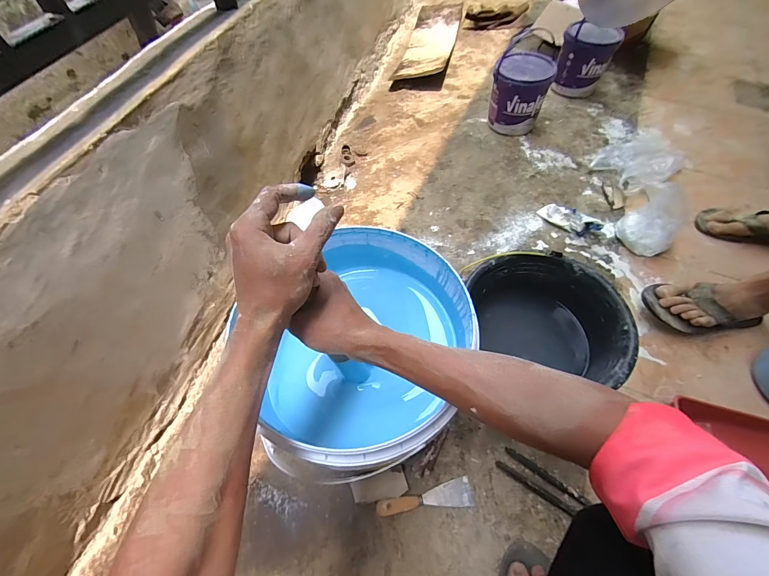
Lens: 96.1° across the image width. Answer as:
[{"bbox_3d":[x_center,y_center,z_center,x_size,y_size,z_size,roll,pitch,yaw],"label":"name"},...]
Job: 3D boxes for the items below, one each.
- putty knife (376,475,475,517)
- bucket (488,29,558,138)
[{"bbox_3d":[0.076,0.386,0.622,0.172,0.021,0.045,-12,59,-6],"label":"putty knife"},{"bbox_3d":[0.439,-0.648,1.122,0.171,0.259,0.168,-1,58,1],"label":"bucket"}]

